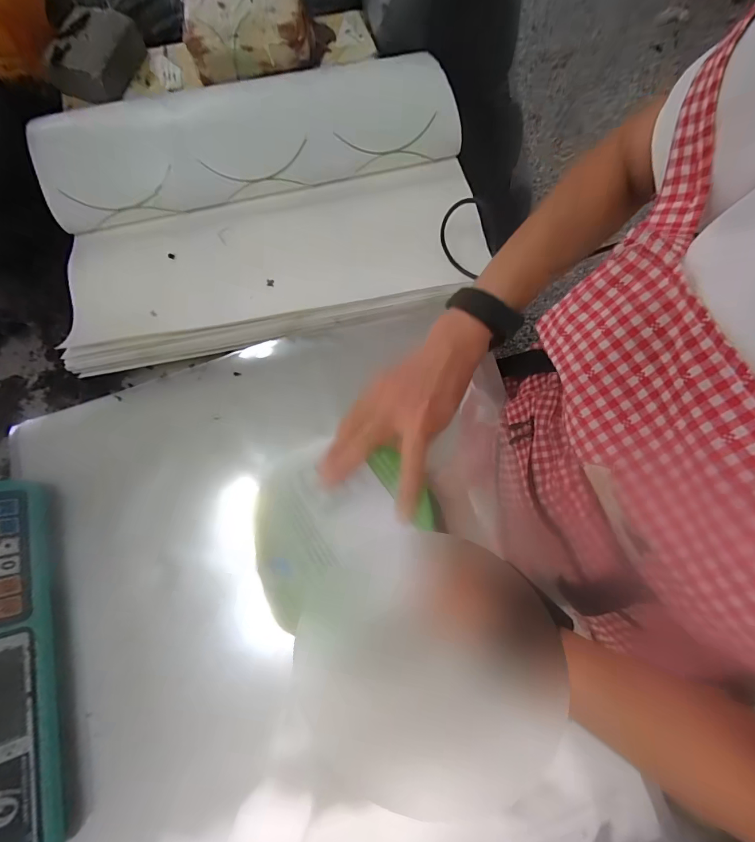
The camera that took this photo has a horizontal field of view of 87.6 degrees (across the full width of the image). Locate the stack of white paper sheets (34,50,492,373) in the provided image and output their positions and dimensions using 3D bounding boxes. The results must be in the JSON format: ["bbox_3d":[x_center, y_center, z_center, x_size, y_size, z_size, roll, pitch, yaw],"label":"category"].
[{"bbox_3d":[-0.130,-0.264,0.474,0.487,0.081,0.333,-15,77,-4],"label":"stack of white paper sheets"}]

